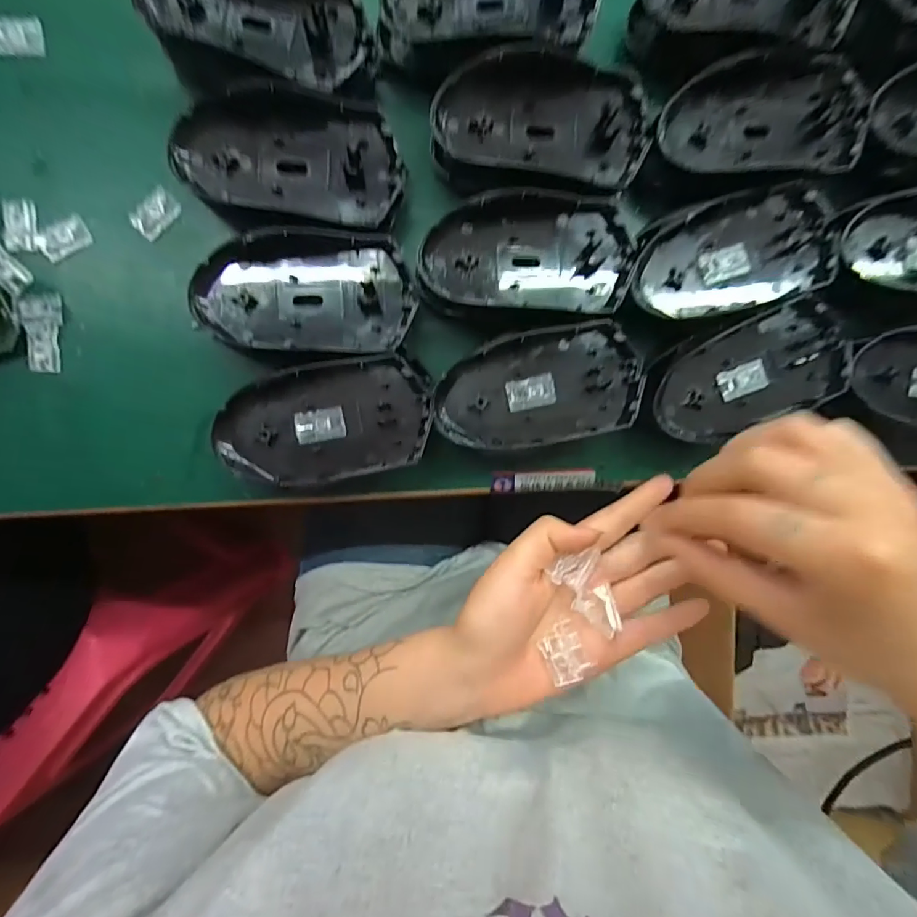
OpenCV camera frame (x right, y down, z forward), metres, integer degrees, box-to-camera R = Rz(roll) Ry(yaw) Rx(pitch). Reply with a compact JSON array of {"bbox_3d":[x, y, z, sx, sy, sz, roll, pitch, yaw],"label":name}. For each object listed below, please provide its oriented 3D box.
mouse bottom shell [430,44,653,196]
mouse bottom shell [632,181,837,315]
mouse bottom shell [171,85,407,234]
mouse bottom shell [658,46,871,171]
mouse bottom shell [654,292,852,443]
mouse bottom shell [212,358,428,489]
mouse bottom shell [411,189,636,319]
[{"bbox_3d":[0.045,-0.184,0.255,0.113,0.013,0.068,1,92,-3],"label":"mouse bottom shell"},{"bbox_3d":[0.156,-0.113,0.265,0.115,0.016,0.059,-18,93,-2],"label":"mouse bottom shell"},{"bbox_3d":[-0.087,-0.154,0.247,0.111,0.019,0.059,6,92,-3],"label":"mouse bottom shell"},{"bbox_3d":[0.168,-0.193,0.258,0.112,0.017,0.063,0,92,-3],"label":"mouse bottom shell"},{"bbox_3d":[0.167,-0.049,0.268,0.114,0.013,0.059,-22,93,-2],"label":"mouse bottom shell"},{"bbox_3d":[-0.072,-0.020,0.259,0.112,0.019,0.061,-7,92,-3],"label":"mouse bottom shell"},{"bbox_3d":[0.038,-0.113,0.259,0.114,0.012,0.066,-3,92,-3],"label":"mouse bottom shell"}]

